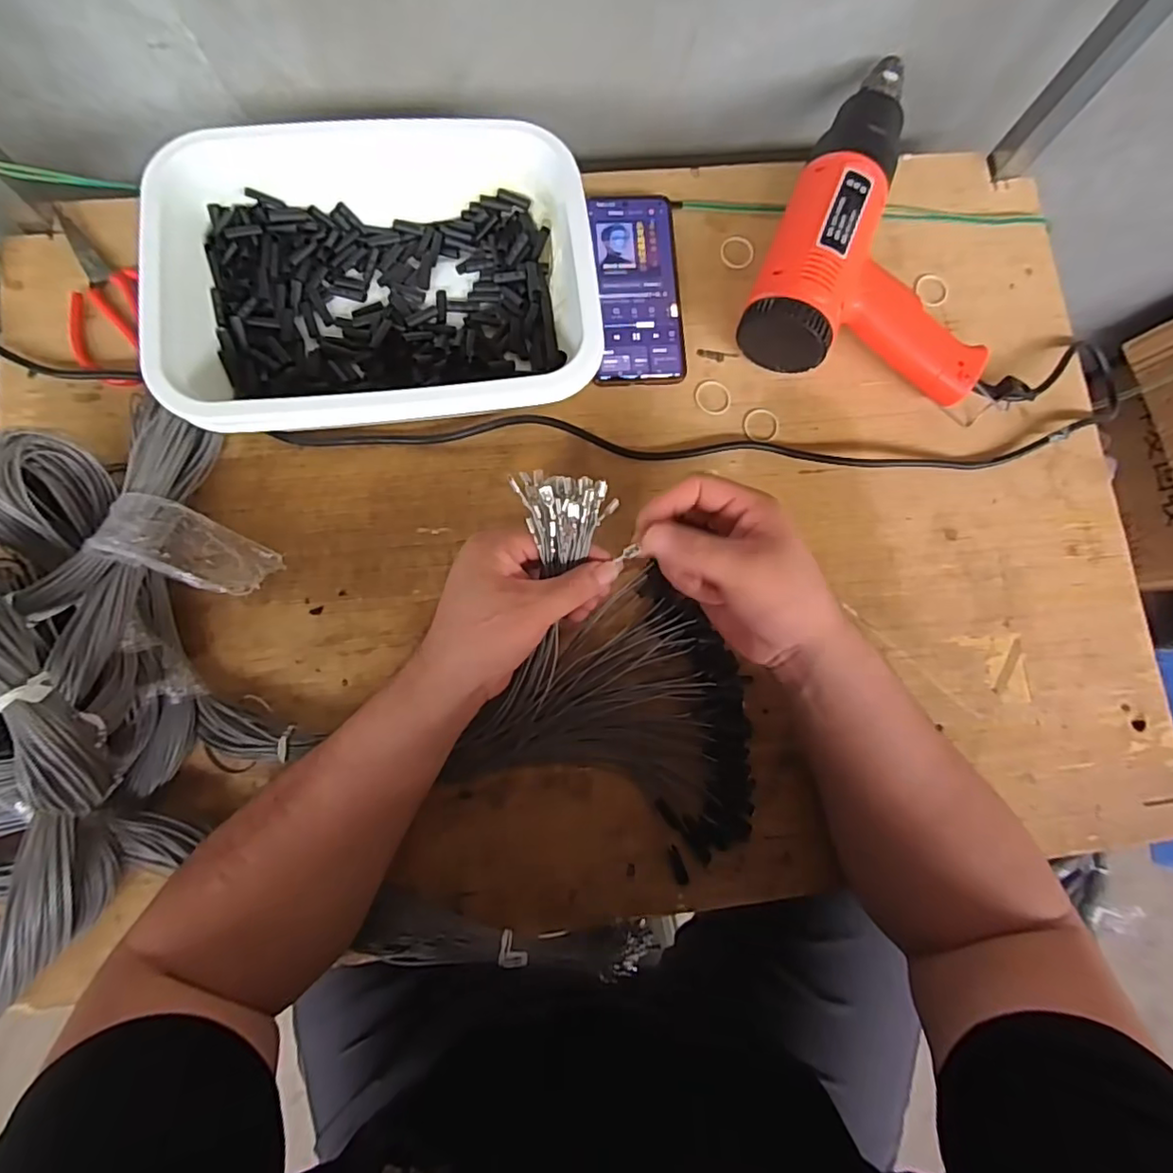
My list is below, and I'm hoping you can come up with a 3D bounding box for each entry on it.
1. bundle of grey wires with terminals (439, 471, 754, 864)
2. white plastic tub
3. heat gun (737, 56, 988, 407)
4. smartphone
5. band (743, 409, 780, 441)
[{"bbox_3d":[0.030,0.064,0.396,0.226,0.104,0.195,21,80,0],"label":"bundle of grey wires with terminals"},{"bbox_3d":[-0.144,-0.219,0.433,0.281,0.087,0.214,-7,81,-4],"label":"white plastic tub"},{"bbox_3d":[0.249,-0.280,0.471,0.186,0.071,0.270,23,80,1],"label":"heat gun"},{"bbox_3d":[0.042,-0.242,0.483,0.070,0.013,0.160,-1,81,-3],"label":"smartphone"},{"bbox_3d":[0.142,-0.131,0.478,0.029,0.004,0.028,0,81,-3],"label":"band"}]

